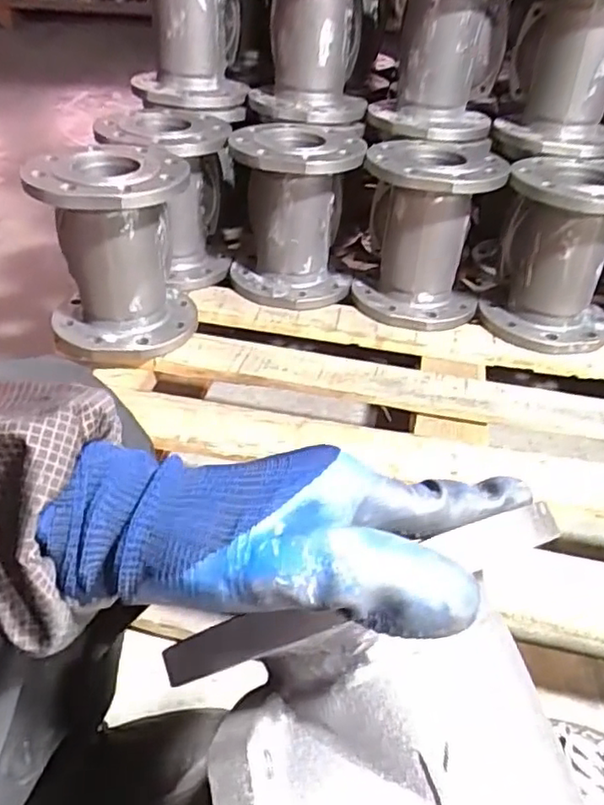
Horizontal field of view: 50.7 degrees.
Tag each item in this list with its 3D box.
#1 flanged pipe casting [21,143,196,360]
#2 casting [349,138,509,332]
[{"bbox_3d":[-0.234,-0.186,0.831,0.175,0.237,0.166,3,38,-2],"label":"flanged pipe casting"},{"bbox_3d":[0.181,-0.244,0.941,0.181,0.233,0.184,12,38,10],"label":"casting"}]

